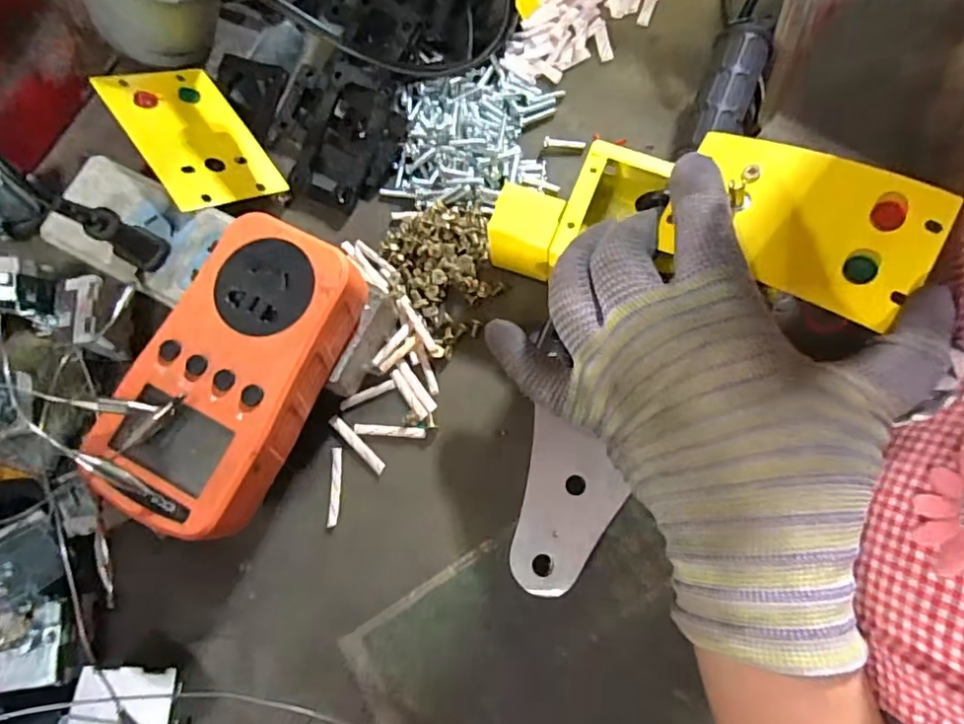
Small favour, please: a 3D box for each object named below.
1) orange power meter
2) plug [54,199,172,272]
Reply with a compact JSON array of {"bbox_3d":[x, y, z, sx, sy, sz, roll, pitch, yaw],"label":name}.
[{"bbox_3d":[-0.101,0.004,0.231,0.068,0.031,0.124,26,78,10],"label":"orange power meter"},{"bbox_3d":[-0.166,-0.061,0.255,0.019,0.049,0.017,24,78,10],"label":"plug"}]

